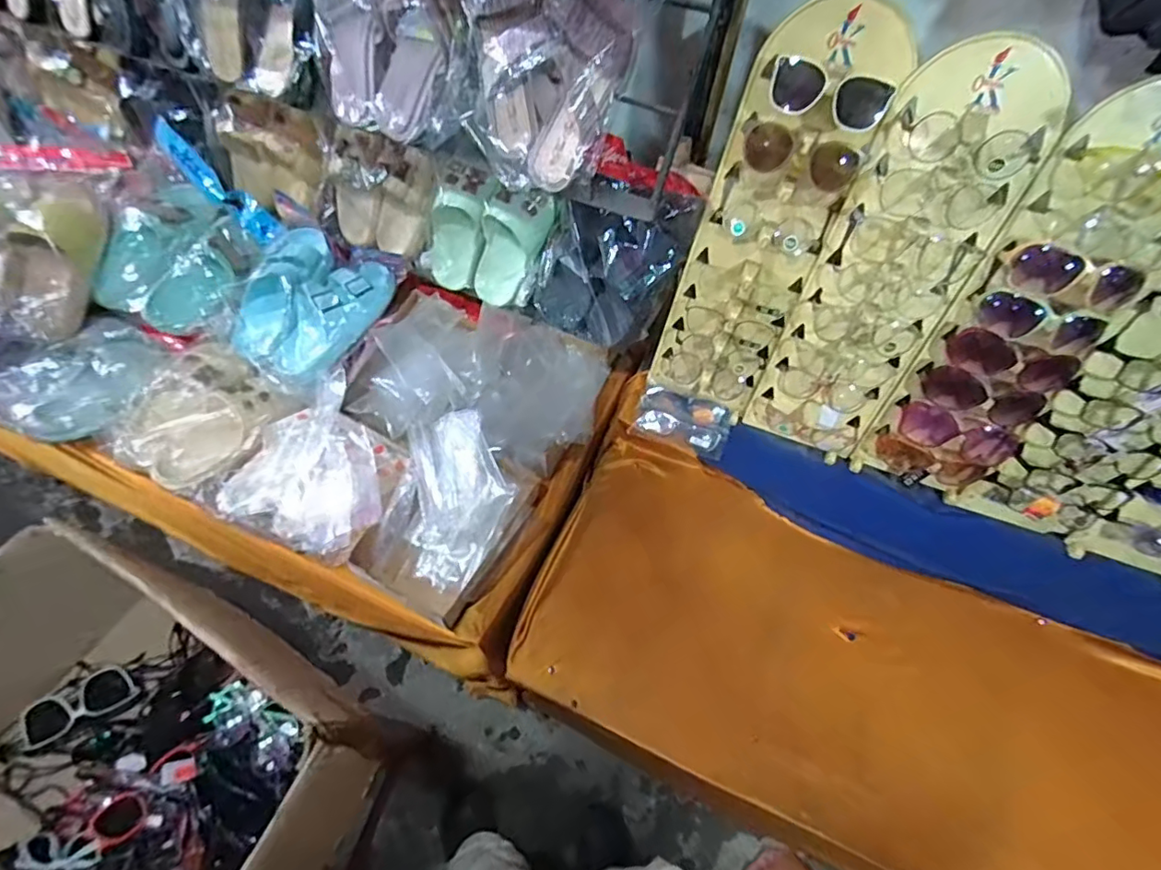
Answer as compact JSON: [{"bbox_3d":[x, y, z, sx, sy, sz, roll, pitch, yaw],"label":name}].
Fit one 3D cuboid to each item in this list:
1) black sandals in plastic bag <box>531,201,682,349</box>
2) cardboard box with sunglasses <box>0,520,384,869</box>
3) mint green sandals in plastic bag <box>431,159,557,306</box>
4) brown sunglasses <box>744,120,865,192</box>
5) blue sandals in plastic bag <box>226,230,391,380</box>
[{"bbox_3d":[0.033,-0.235,0.797,0.194,0.206,0.085,25,39,11],"label":"black sandals in plastic bag"},{"bbox_3d":[-0.598,0.395,0.669,0.595,0.251,0.380,27,60,11],"label":"cardboard box with sunglasses"},{"bbox_3d":[-0.142,-0.316,0.855,0.181,0.192,0.085,27,41,5],"label":"mint green sandals in plastic bag"},{"bbox_3d":[0.257,-0.320,0.628,0.126,0.061,0.052,18,59,6],"label":"brown sunglasses"},{"bbox_3d":[-0.448,-0.216,0.889,0.196,0.094,0.229,23,59,9],"label":"blue sandals in plastic bag"}]

